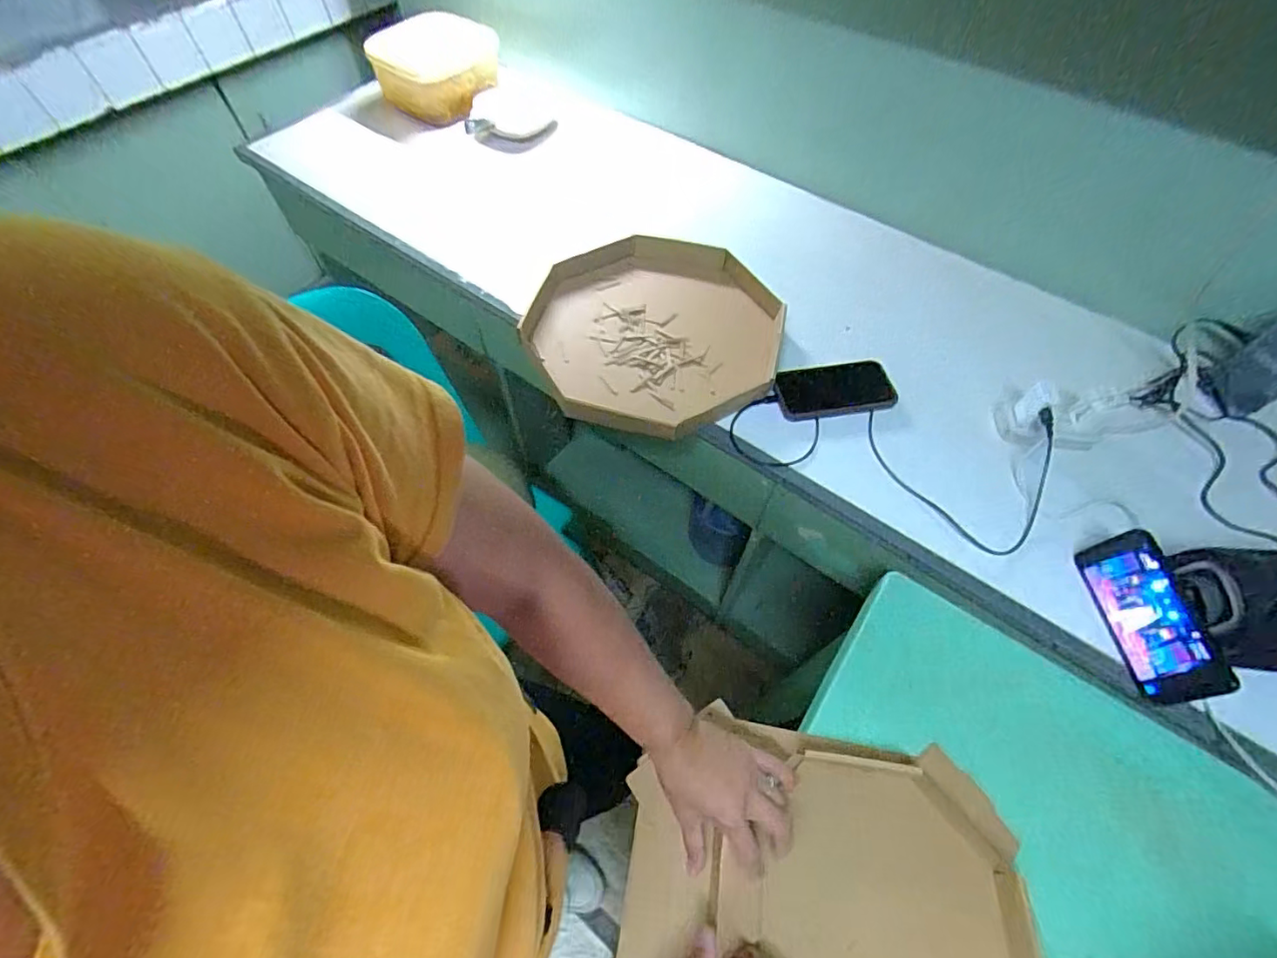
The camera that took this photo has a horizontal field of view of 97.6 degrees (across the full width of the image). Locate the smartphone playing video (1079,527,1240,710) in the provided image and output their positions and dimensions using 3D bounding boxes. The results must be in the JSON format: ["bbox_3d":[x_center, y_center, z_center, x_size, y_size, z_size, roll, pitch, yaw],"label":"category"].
[{"bbox_3d":[0.525,0.142,0.578,0.012,0.075,0.164,11,56,-25],"label":"smartphone playing video"}]

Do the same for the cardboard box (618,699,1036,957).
[{"bbox_3d":[0.149,0.397,0.460,0.330,0.069,0.342,10,61,5],"label":"cardboard box"}]

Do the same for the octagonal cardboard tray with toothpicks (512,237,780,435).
[{"bbox_3d":[0.014,-0.222,0.825,0.378,0.065,0.375,19,62,9],"label":"octagonal cardboard tray with toothpicks"}]

